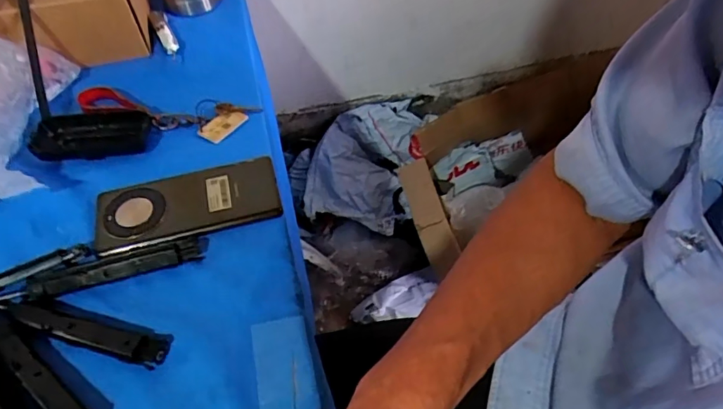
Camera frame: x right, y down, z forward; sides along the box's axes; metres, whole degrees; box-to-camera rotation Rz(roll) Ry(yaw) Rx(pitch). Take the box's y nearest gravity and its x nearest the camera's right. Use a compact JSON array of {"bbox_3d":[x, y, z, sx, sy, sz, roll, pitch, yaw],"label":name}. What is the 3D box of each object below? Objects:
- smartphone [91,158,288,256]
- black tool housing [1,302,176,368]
[{"bbox_3d":[-0.162,-0.002,0.449,0.166,0.011,0.076,-15,52,-9],"label":"smartphone"},{"bbox_3d":[-0.217,0.098,0.373,0.142,0.012,0.025,9,52,10],"label":"black tool housing"}]

